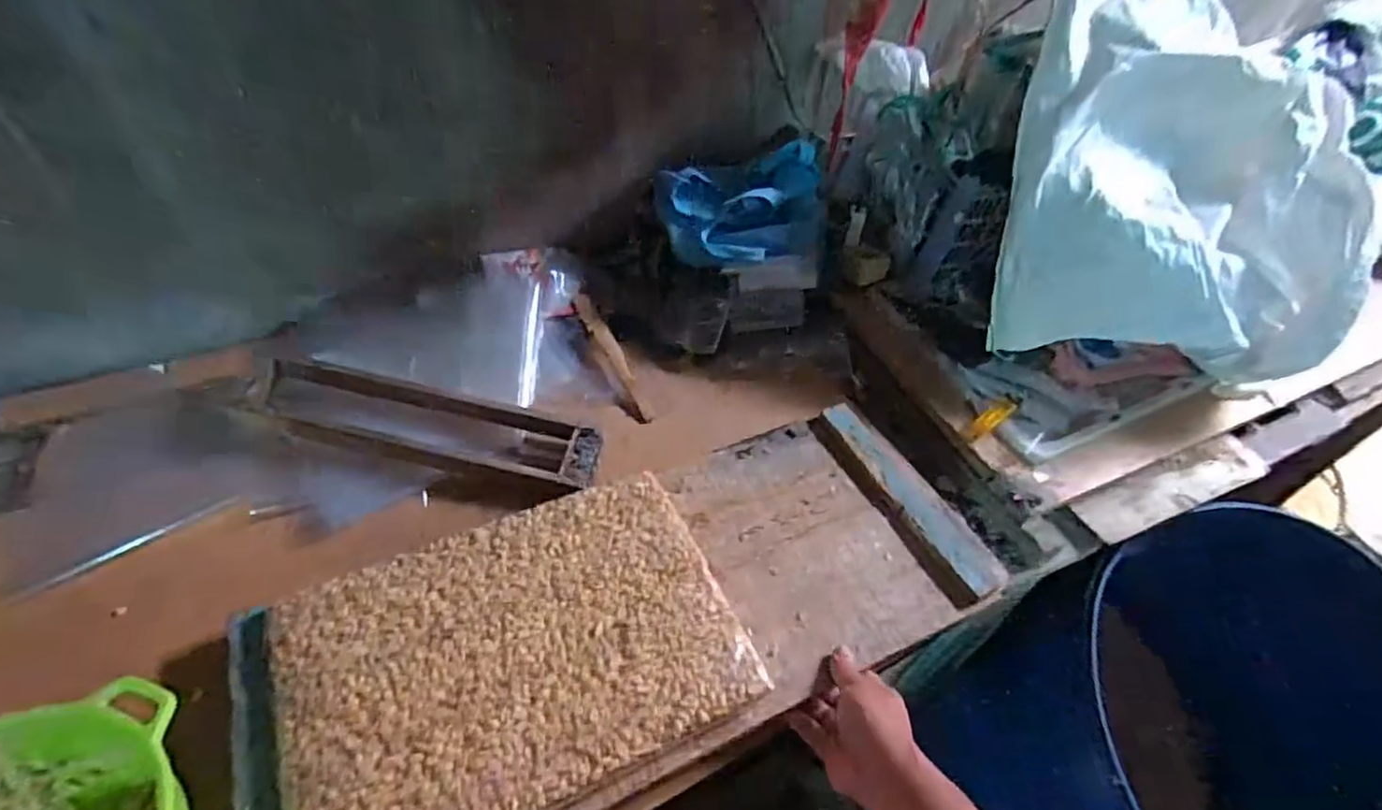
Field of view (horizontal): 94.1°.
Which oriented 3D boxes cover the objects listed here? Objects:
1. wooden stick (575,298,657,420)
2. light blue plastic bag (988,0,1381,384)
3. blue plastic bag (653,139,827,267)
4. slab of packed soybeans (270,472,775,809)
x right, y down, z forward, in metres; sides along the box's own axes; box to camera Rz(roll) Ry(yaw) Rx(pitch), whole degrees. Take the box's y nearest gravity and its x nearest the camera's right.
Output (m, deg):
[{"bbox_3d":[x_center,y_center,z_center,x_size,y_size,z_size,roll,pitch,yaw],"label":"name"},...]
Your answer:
[{"bbox_3d":[-0.107,-0.066,0.869,0.032,0.030,0.219,-20,56,-20],"label":"wooden stick"},{"bbox_3d":[0.611,-0.301,0.809,0.410,0.344,0.408,3,51,-3],"label":"light blue plastic bag"},{"bbox_3d":[0.077,-0.281,0.891,0.230,0.091,0.170,-10,53,-13],"label":"blue plastic bag"},{"bbox_3d":[-0.148,0.208,0.554,0.363,0.031,0.251,-20,56,-19],"label":"slab of packed soybeans"}]

